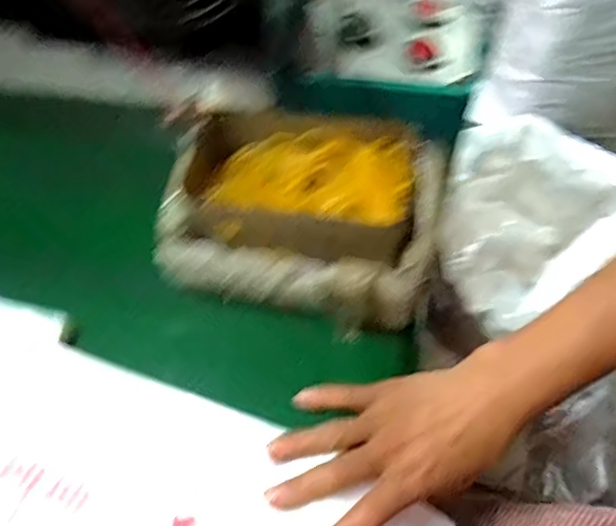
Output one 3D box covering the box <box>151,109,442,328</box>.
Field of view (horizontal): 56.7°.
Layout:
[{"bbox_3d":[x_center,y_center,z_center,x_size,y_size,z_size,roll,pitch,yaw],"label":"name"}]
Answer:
[{"bbox_3d":[-0.003,-0.049,0.446,0.202,0.067,0.162,9,55,7],"label":"box"}]

